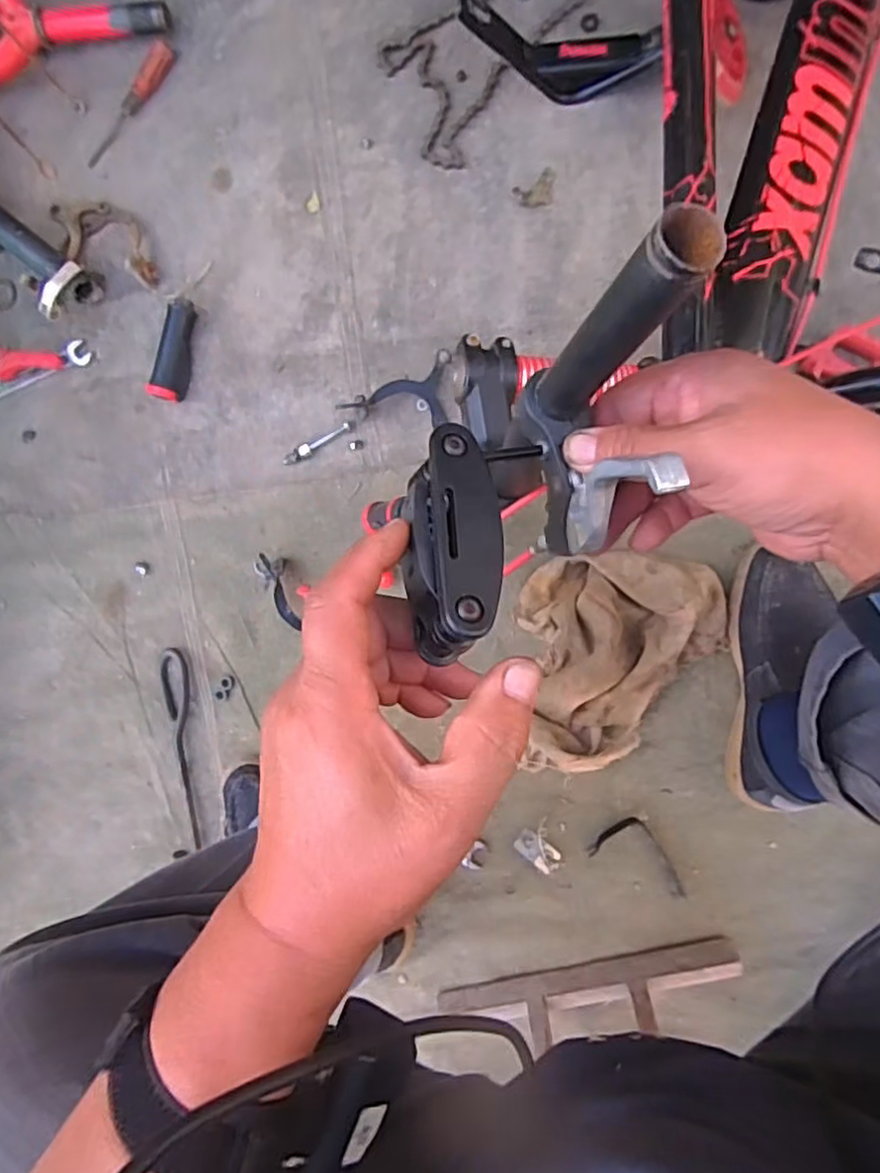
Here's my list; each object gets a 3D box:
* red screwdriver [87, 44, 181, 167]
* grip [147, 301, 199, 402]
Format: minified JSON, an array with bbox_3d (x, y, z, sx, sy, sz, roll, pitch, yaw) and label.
[{"bbox_3d":[-0.329,-0.509,0.706,0.024,0.018,0.144,42,96,1],"label":"red screwdriver"},{"bbox_3d":[-0.284,-0.251,0.714,0.034,0.025,0.103,13,95,4],"label":"grip"}]

